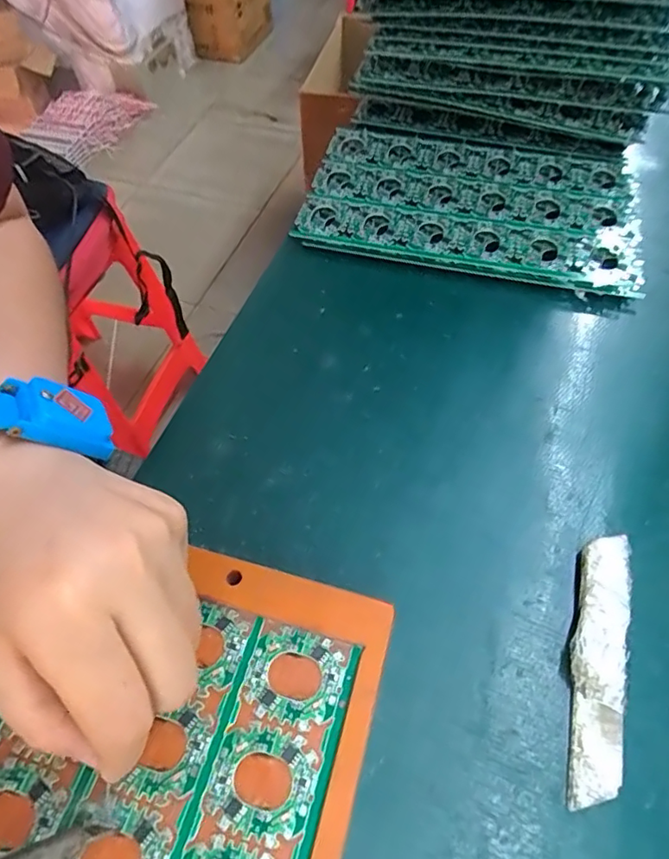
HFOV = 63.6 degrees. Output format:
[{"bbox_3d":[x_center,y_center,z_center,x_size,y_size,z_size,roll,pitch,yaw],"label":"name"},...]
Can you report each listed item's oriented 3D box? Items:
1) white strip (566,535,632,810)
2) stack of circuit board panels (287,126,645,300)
[{"bbox_3d":[0.103,0.089,0.209,0.021,0.008,0.099,14,58,10],"label":"white strip"},{"bbox_3d":[0.089,-0.150,0.356,0.205,0.020,0.124,12,58,8],"label":"stack of circuit board panels"}]

